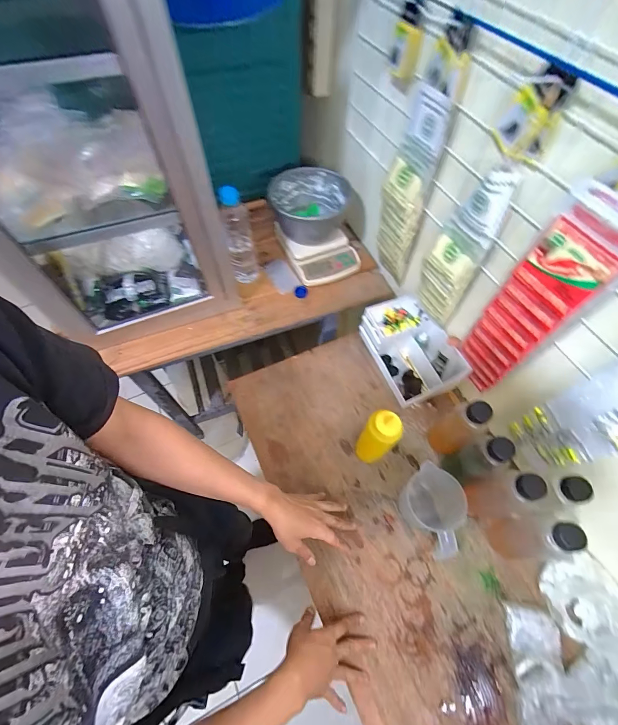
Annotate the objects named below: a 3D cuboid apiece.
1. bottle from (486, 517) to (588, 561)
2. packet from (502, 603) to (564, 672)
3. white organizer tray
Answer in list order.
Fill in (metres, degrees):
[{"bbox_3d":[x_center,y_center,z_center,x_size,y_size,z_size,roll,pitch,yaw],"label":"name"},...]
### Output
[{"bbox_3d":[0.377,0.294,0.545,0.061,0.184,0.062,0,61,-1],"label":"bottle"},{"bbox_3d":[0.374,0.456,0.545,0.073,0.026,0.073,9,61,4],"label":"packet"},{"bbox_3d":[0.231,-0.028,0.767,0.144,0.110,0.227,-19,63,-12],"label":"white organizer tray"}]

